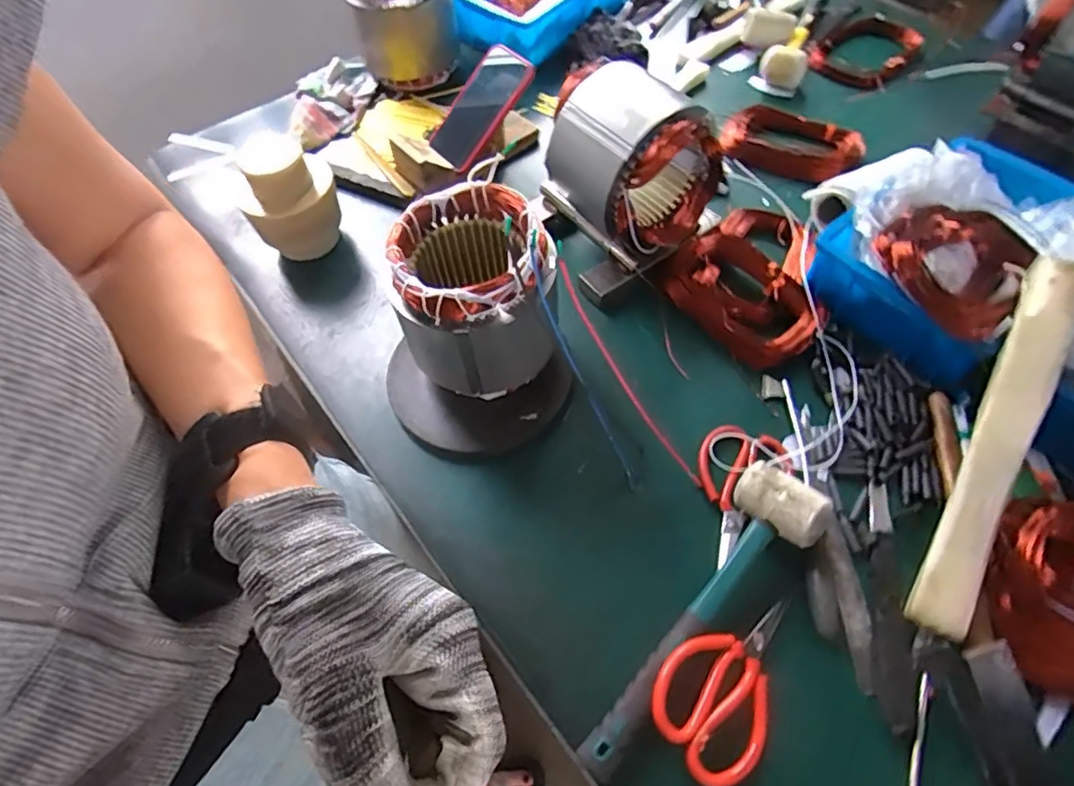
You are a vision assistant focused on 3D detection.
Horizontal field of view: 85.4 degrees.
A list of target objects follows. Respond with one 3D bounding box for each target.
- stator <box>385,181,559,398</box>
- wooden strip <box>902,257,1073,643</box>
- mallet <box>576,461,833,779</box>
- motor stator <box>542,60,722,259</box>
[{"bbox_3d":[-0.060,-0.085,0.565,0.140,0.170,0.135,-1,57,2],"label":"stator"},{"bbox_3d":[0.391,0.033,0.491,0.039,0.028,0.349,24,79,19],"label":"wooden strip"},{"bbox_3d":[0.138,0.182,0.467,0.071,0.057,0.277,33,64,21],"label":"mallet"},{"bbox_3d":[0.095,-0.255,0.645,0.160,0.133,0.160,36,66,22],"label":"motor stator"}]

